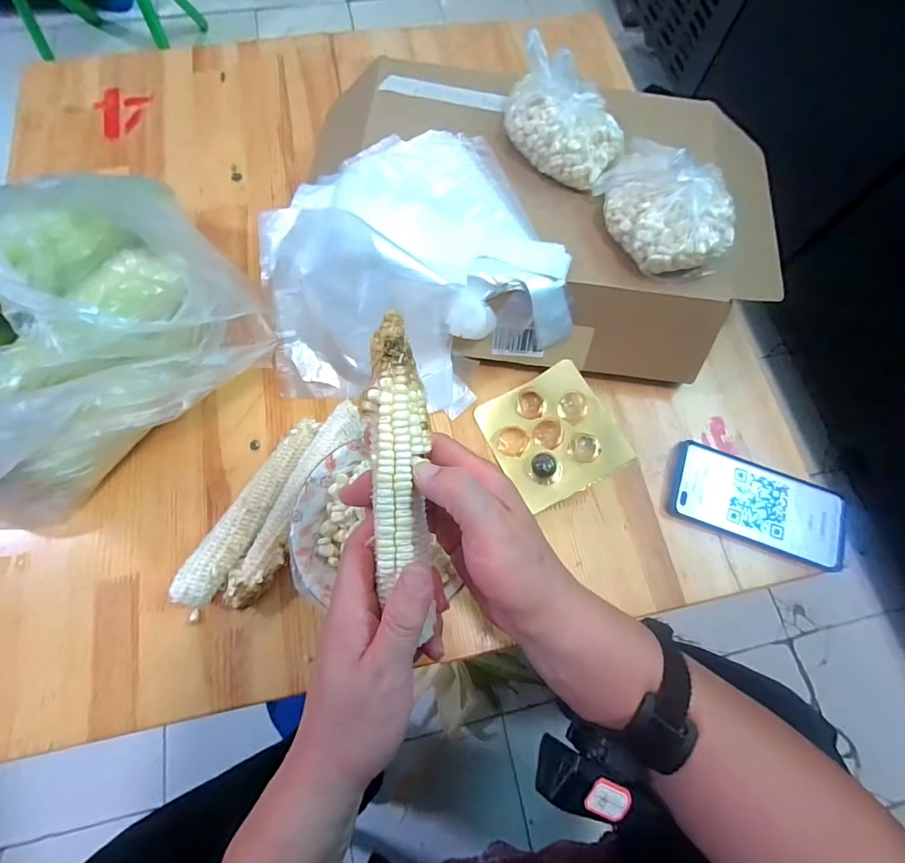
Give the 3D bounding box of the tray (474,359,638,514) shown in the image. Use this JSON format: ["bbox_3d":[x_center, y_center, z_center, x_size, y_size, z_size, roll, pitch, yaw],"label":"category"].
[{"bbox_3d":[0.092,0.000,0.415,0.108,0.031,0.120,-32,72,6],"label":"tray"}]

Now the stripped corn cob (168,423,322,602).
[{"bbox_3d":[-0.174,0.068,0.390,0.036,0.037,0.175,26,72,6],"label":"stripped corn cob"}]

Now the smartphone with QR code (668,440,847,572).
[{"bbox_3d":[0.291,0.069,0.420,0.162,0.014,0.078,20,71,4],"label":"smartphone with QR code"}]

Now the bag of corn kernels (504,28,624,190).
[{"bbox_3d":[0.101,-0.288,0.401,0.120,0.056,0.075,35,73,9],"label":"bag of corn kernels"}]

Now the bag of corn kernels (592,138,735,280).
[{"bbox_3d":[0.189,-0.197,0.378,0.098,0.054,0.116,-11,72,-6],"label":"bag of corn kernels"}]

